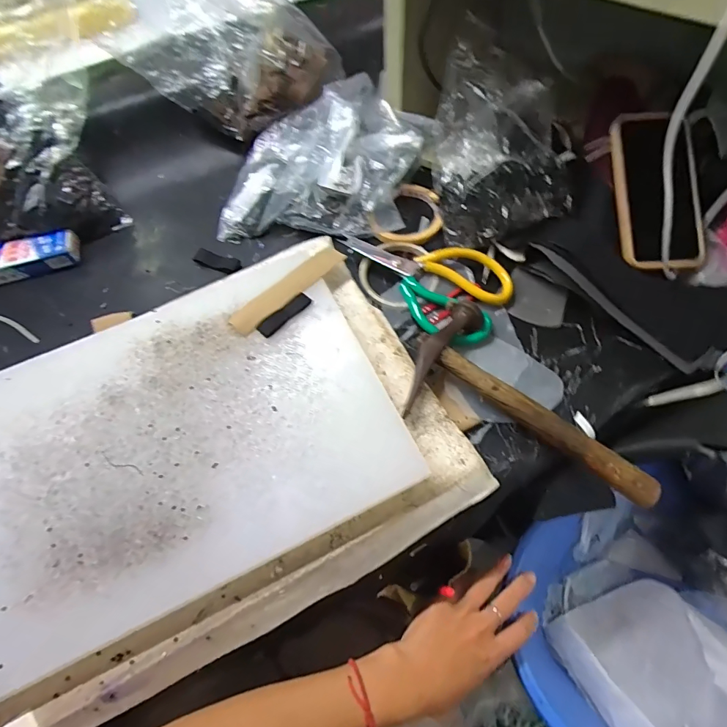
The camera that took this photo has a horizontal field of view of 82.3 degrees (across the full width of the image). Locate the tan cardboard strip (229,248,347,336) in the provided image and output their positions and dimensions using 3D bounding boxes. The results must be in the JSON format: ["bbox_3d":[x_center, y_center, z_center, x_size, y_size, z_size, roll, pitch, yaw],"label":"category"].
[{"bbox_3d":[-0.072,-0.075,0.408,0.131,0.006,0.029,-41,68,-15],"label":"tan cardboard strip"}]

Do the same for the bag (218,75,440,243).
[{"bbox_3d":[-0.048,-0.239,0.491,0.255,0.085,0.168,-3,64,2],"label":"bag"}]

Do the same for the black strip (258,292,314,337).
[{"bbox_3d":[-0.074,-0.046,0.393,0.057,0.006,0.014,-43,69,-16],"label":"black strip"}]

